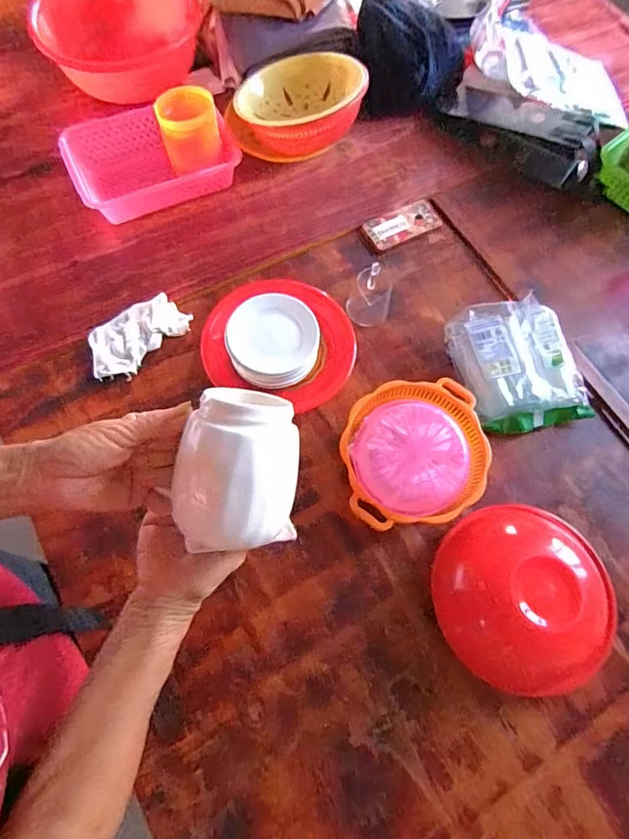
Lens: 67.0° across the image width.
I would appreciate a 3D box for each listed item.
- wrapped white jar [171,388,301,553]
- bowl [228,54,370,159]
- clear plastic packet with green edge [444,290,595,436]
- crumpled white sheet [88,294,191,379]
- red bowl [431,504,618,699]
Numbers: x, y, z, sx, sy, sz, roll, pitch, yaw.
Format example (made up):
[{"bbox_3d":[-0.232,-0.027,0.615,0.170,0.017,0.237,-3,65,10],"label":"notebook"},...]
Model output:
[{"bbox_3d":[-0.054,0.036,0.339,0.082,0.076,0.099,4,67,-1],"label":"wrapped white jar"},{"bbox_3d":[-0.034,-0.636,0.963,0.282,0.117,0.229,-14,68,12],"label":"bowl"},{"bbox_3d":[0.342,-0.093,0.813,0.189,0.065,0.222,-15,69,-9],"label":"clear plastic packet with green edge"},{"bbox_3d":[-0.309,-0.143,0.824,0.178,0.030,0.107,-39,74,-17],"label":"crumpled white sheet"},{"bbox_3d":[0.292,0.239,0.650,0.224,0.119,0.240,1,67,-3],"label":"red bowl"}]

